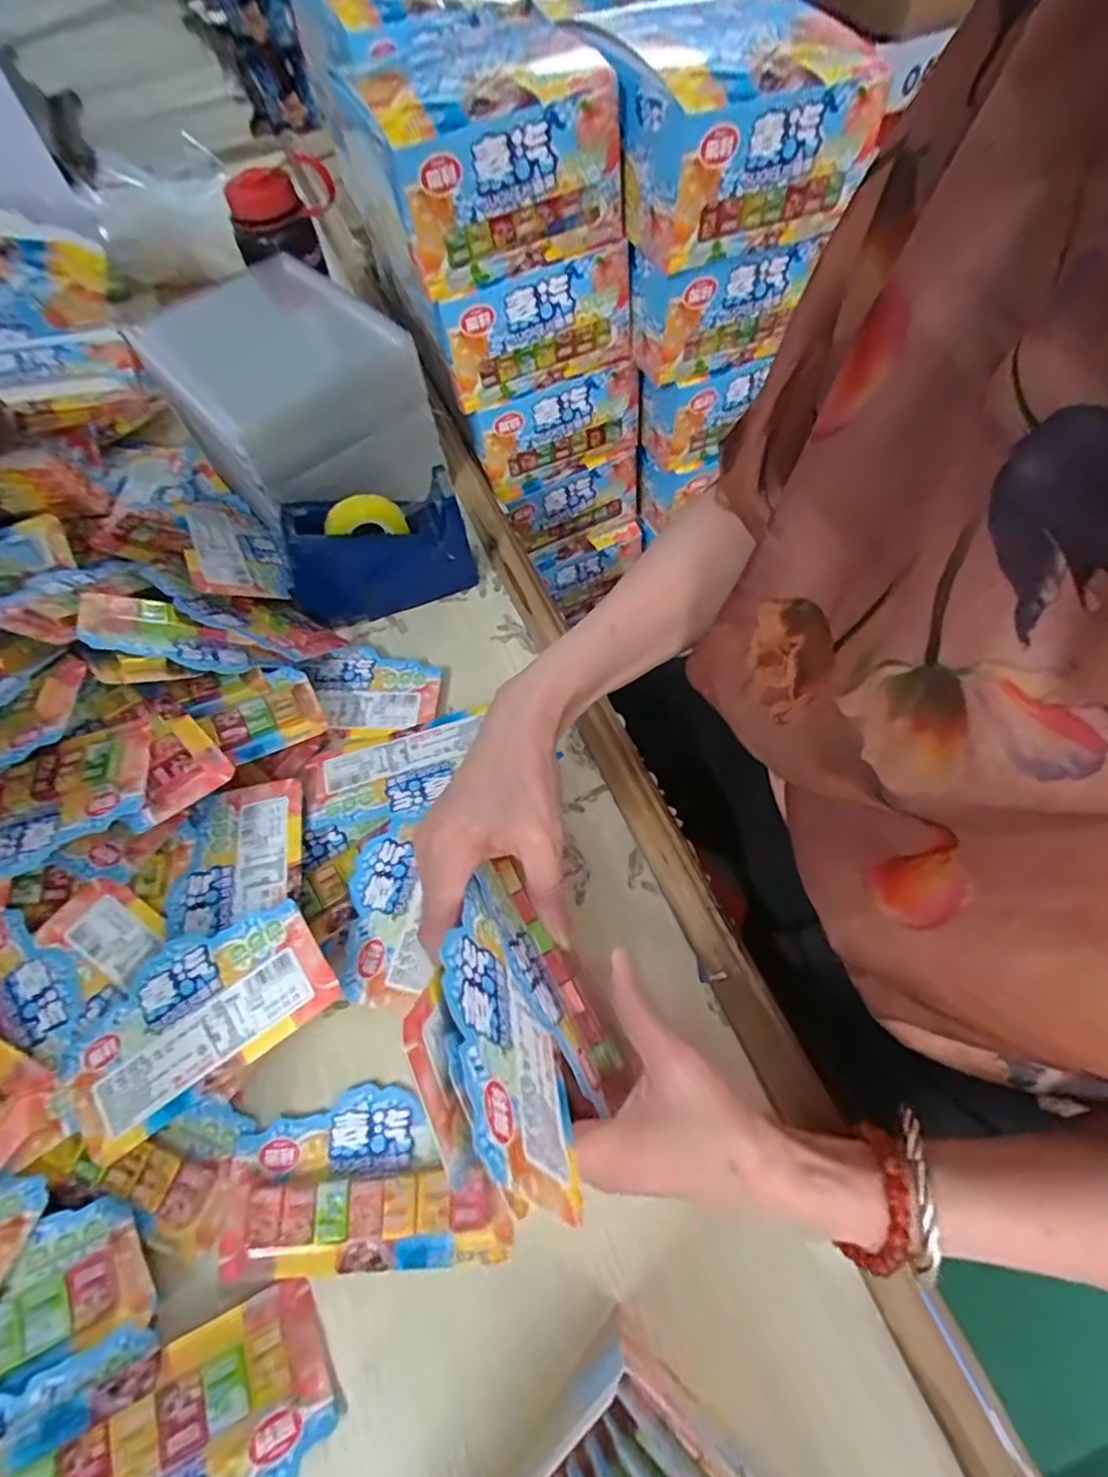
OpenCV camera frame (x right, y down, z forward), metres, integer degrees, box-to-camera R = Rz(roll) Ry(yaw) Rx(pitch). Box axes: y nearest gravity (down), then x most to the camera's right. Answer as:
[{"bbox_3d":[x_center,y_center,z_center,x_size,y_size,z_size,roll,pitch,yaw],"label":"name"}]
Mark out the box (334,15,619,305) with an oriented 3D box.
[{"bbox_3d":[-0.058,-0.430,0.468,0.167,0.092,0.183,-18,61,-7],"label":"box"}]

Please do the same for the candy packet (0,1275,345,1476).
[{"bbox_3d":[-0.166,0.299,0.261,0.146,0.013,0.077,-10,52,-31],"label":"candy packet"}]

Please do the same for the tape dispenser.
[{"bbox_3d":[-0.131,-0.140,0.487,0.134,0.086,0.053,-20,61,-8],"label":"tape dispenser"}]

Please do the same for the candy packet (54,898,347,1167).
[{"bbox_3d":[-0.192,0.145,0.345,0.140,0.018,0.077,-31,63,-13],"label":"candy packet"}]

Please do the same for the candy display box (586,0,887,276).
[{"bbox_3d":[0.117,-0.420,0.445,0.150,0.099,0.117,-21,61,-8],"label":"candy display box"}]

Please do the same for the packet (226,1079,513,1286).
[{"bbox_3d":[-0.096,0.226,0.333,0.139,0.011,0.078,-5,60,1],"label":"packet"}]

